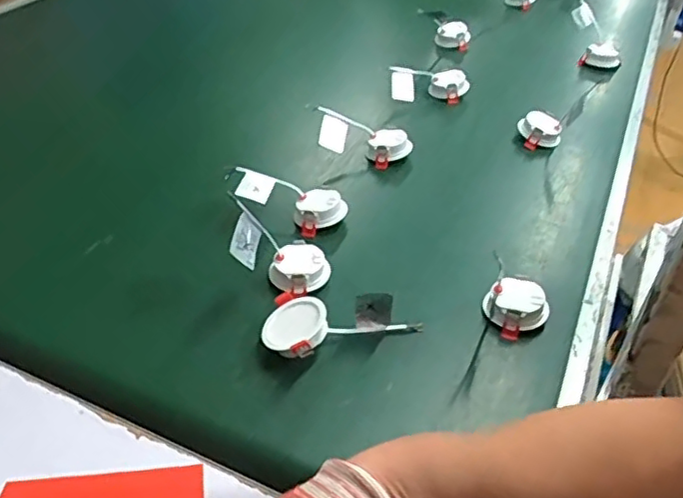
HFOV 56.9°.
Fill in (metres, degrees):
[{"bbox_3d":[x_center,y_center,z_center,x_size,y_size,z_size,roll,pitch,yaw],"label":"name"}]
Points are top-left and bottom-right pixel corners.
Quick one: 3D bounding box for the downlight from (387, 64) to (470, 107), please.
[{"bbox_3d":[0.158,-0.293,1.132,0.141,0.066,0.052,2,39,-5],"label":"downlight"}]

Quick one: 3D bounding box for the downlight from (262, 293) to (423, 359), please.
[{"bbox_3d":[-0.002,0.080,0.681,0.169,0.037,0.070,-12,42,-22],"label":"downlight"}]

